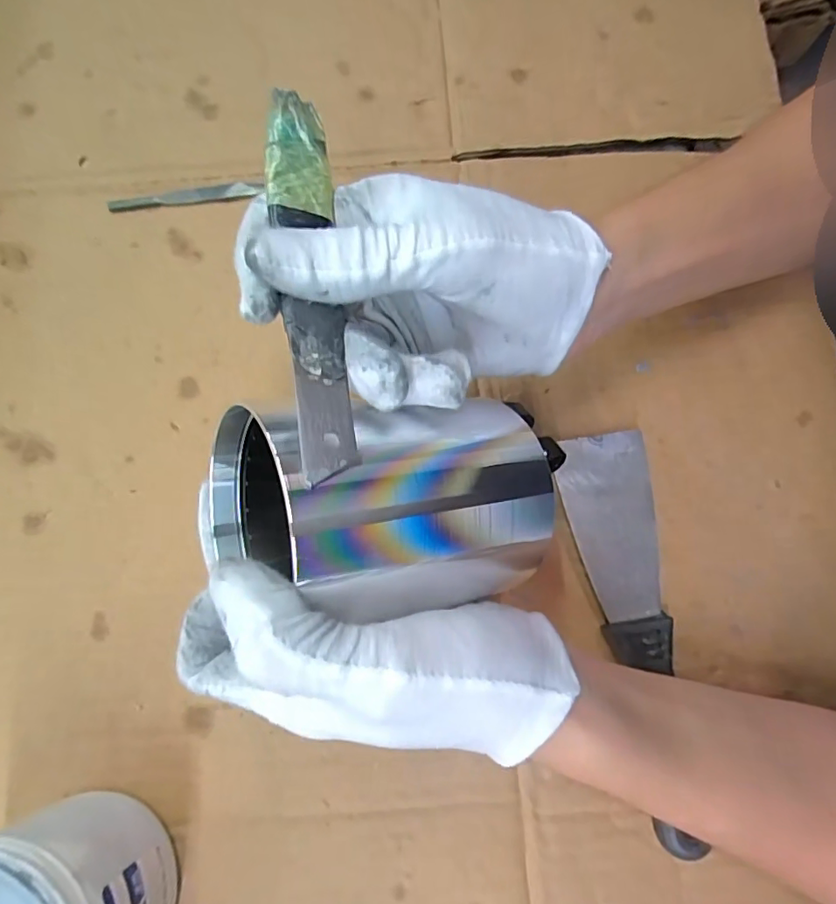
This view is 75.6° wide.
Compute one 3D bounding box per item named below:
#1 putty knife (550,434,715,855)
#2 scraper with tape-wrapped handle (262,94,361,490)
[{"bbox_3d":[0.099,0.083,0.259,0.043,0.014,0.186,-3,78,0],"label":"putty knife"},{"bbox_3d":[-0.035,-0.058,0.174,0.020,0.004,0.137,-1,74,-26],"label":"scraper with tape-wrapped handle"}]

